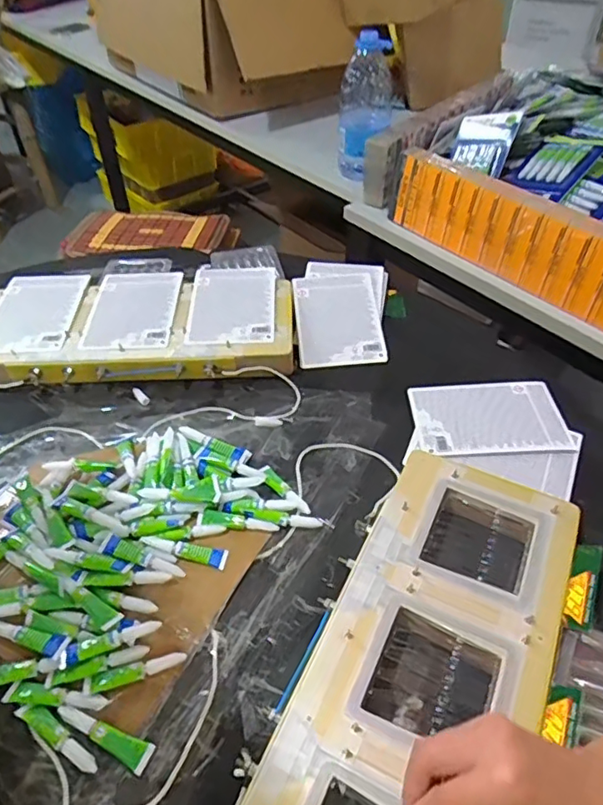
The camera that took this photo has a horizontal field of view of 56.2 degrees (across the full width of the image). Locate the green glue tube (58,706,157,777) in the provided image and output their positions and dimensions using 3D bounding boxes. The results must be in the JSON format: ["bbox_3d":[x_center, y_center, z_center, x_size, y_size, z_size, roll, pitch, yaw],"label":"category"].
[{"bbox_3d":[-0.150,0.254,0.436,0.081,0.014,0.020,21,49,22],"label":"green glue tube"}]

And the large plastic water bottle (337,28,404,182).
[{"bbox_3d":[0.130,-0.576,1.112,0.097,0.250,0.084,-29,51,-24],"label":"large plastic water bottle"}]

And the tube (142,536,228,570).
[{"bbox_3d":[-0.111,0.139,0.537,0.080,0.016,0.019,8,46,10],"label":"tube"}]

